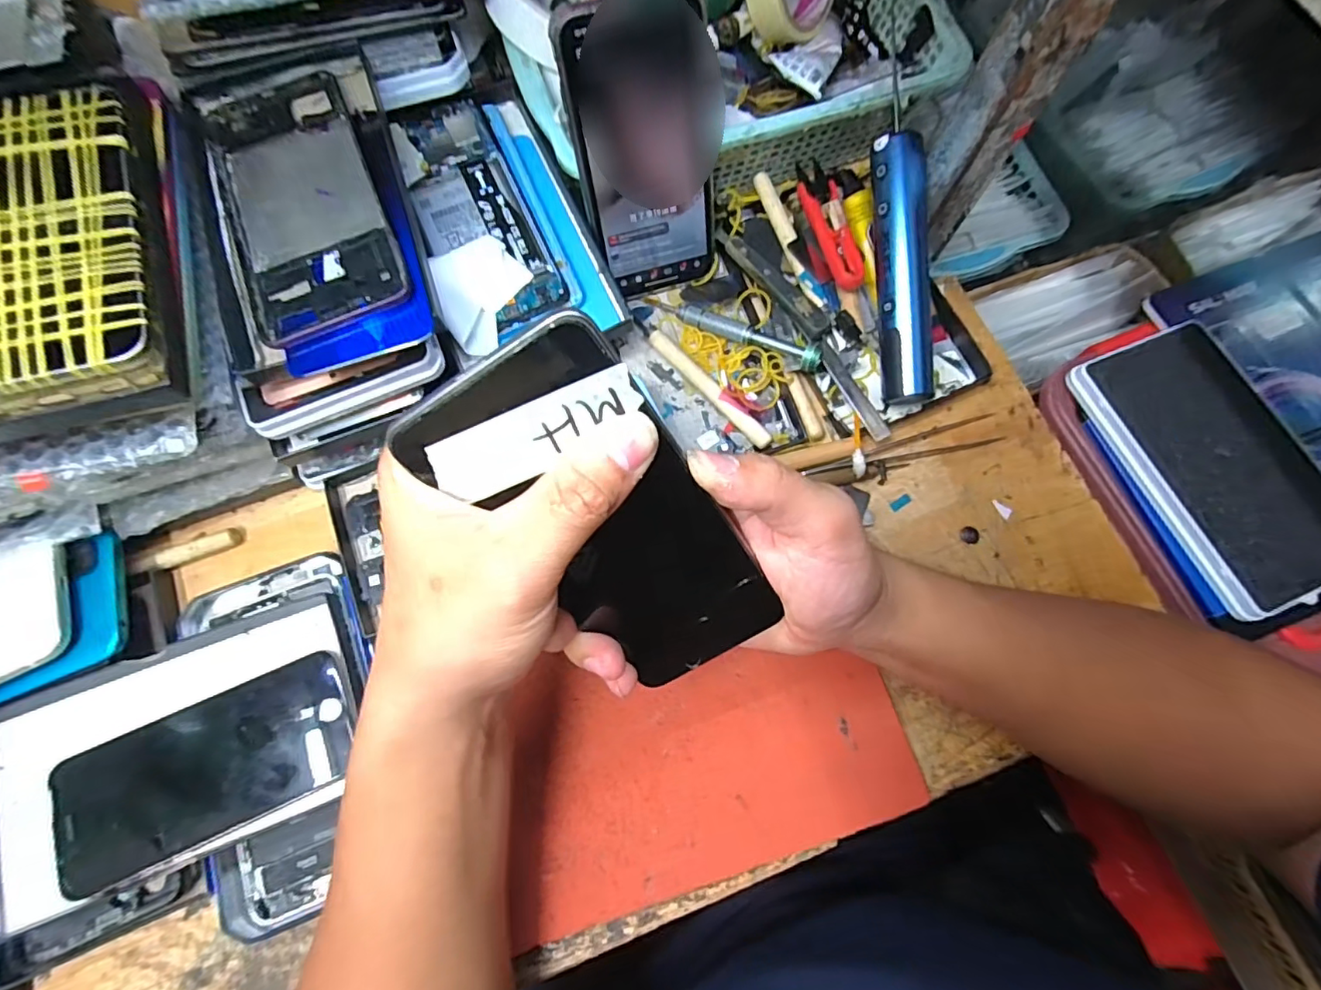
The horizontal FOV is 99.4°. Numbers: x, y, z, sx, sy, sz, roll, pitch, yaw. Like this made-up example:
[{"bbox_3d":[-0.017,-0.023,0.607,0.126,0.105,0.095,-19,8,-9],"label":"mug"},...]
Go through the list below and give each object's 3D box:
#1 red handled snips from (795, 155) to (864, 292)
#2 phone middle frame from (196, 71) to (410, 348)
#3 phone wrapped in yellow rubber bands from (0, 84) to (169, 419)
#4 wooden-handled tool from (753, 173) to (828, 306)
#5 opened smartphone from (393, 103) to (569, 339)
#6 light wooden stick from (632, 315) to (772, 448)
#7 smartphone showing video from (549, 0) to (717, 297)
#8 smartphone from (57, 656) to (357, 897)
[{"bbox_3d":[0.109,-0.177,0.363,0.025,0.009,0.100,-10,75,-3],"label":"red handled snips"},{"bbox_3d":[-0.180,-0.149,0.282,0.073,0.007,0.151,-23,76,-7],"label":"phone middle frame"},{"bbox_3d":[-0.261,-0.110,0.237,0.076,0.017,0.156,-19,75,-6],"label":"phone wrapped in yellow rubber bands"},{"bbox_3d":[0.085,-0.168,0.368,0.011,0.010,0.103,-20,75,-6],"label":"wooden-handled tool"},{"bbox_3d":[-0.112,-0.170,0.334,0.063,0.008,0.149,-25,81,-11],"label":"opened smartphone"},{"bbox_3d":[0.025,-0.073,0.354,0.011,0.008,0.119,-42,79,-11],"label":"light wooden stick"},{"bbox_3d":[-0.007,-0.184,0.315,0.074,0.149,0.006,-17,52,-4],"label":"smartphone showing video"},{"bbox_3d":[-0.222,0.135,0.278,0.132,0.009,0.064,-23,81,-18],"label":"smartphone"}]

